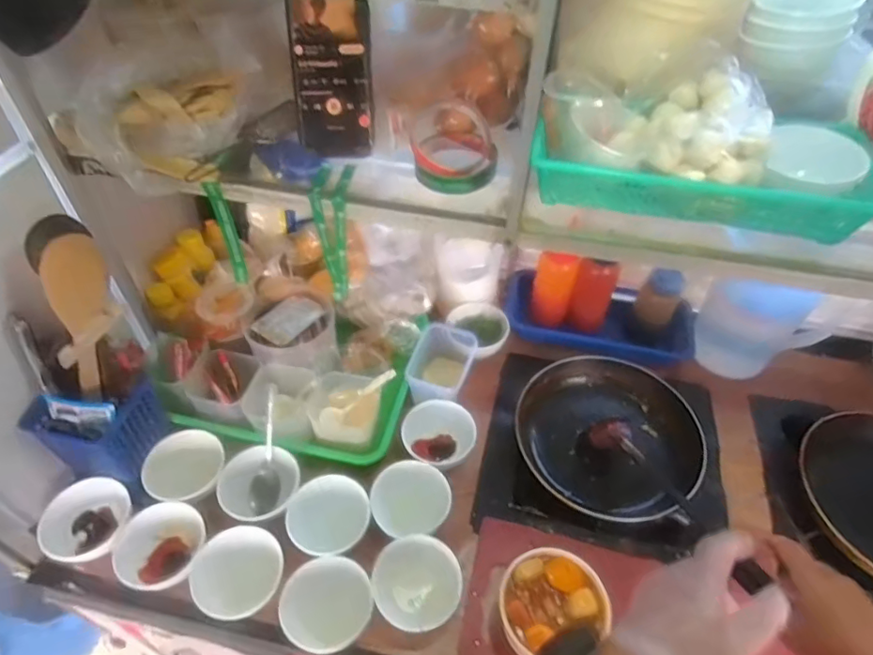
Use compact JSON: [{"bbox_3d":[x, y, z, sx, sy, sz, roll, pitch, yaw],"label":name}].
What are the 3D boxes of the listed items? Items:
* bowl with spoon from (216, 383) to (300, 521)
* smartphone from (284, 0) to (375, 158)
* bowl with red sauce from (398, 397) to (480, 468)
[{"bbox_3d":[-0.220,0.164,0.665,0.091,0.088,0.134,-15,51,-13],"label":"bowl with spoon"},{"bbox_3d":[-0.099,-0.238,0.528,0.075,0.139,0.009,0,25,1],"label":"smartphone"},{"bbox_3d":[0.002,0.143,0.722,0.098,0.047,0.081,6,50,4],"label":"bowl with red sauce"}]

